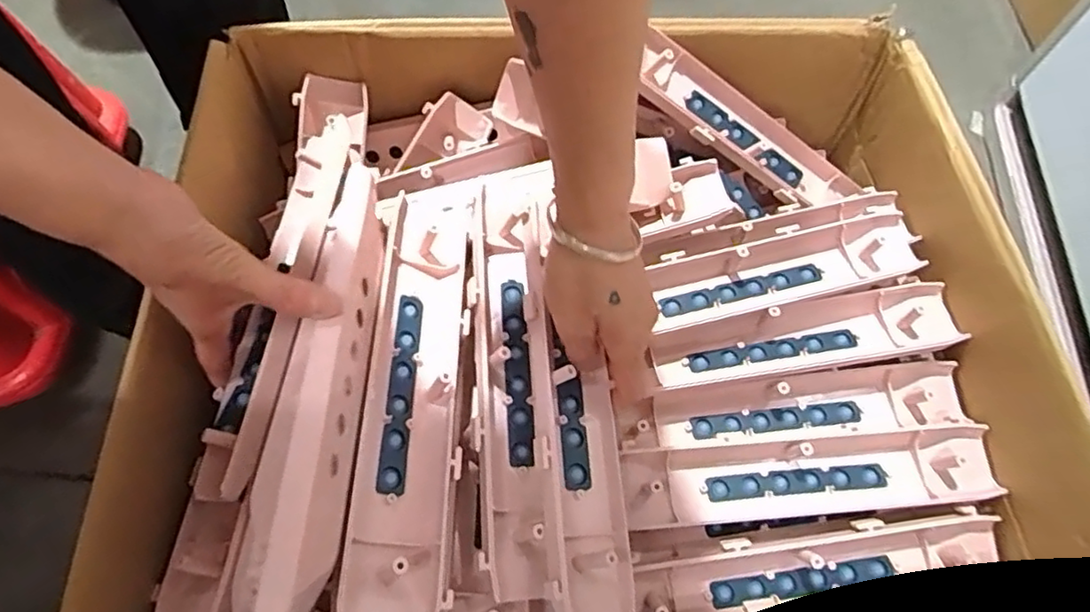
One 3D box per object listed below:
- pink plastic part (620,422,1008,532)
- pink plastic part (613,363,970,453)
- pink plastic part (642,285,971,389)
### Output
[{"bbox_3d":[0.184,0.119,0.436,0.258,0.024,0.051,-4,63,-3],"label":"pink plastic part"},{"bbox_3d":[0.183,0.077,0.470,0.258,0.031,0.051,-3,63,-3],"label":"pink plastic part"},{"bbox_3d":[0.195,0.021,0.475,0.224,0.024,0.050,-7,64,-5],"label":"pink plastic part"}]

